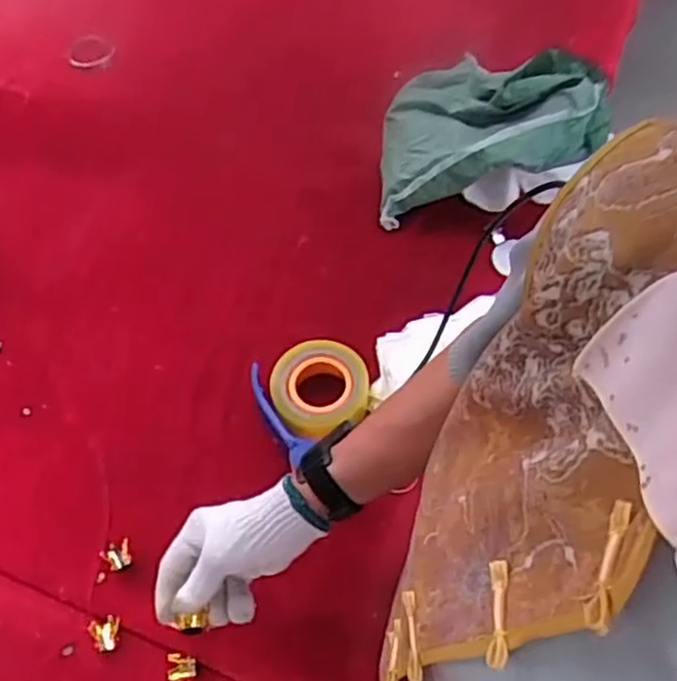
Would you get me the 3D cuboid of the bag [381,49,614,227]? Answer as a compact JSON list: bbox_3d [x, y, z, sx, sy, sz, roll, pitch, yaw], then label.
[{"bbox_3d":[0.190,-0.278,0.938,0.283,0.135,0.192,-4,59,0],"label":"bag"}]

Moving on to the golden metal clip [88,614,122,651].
[{"bbox_3d":[-0.233,0.287,0.718,0.031,0.012,0.033,-3,59,3],"label":"golden metal clip"}]

